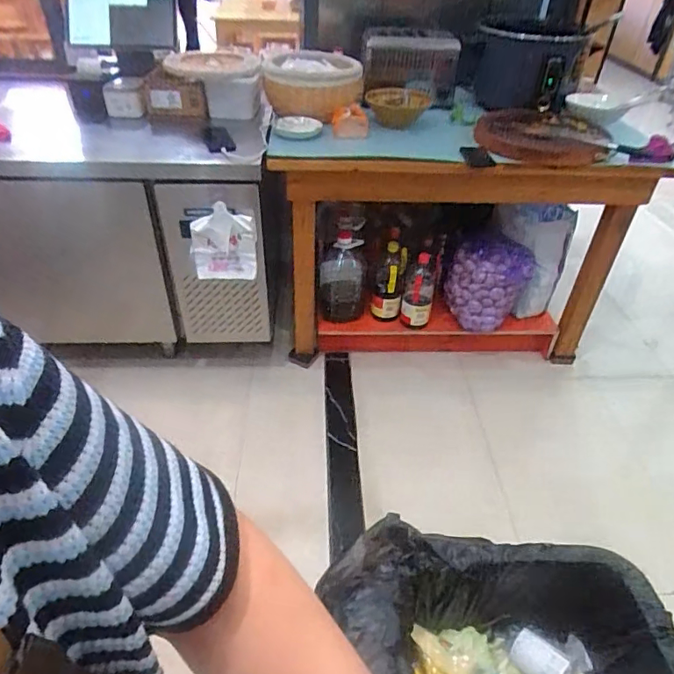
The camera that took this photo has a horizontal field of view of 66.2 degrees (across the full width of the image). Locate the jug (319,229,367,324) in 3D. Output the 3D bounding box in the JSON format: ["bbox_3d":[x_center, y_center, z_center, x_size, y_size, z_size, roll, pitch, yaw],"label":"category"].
[{"bbox_3d":[0.021,-0.211,1.910,0.134,0.338,0.135,-14,42,-19],"label":"jug"}]

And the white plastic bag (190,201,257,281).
[{"bbox_3d":[-0.335,-0.271,1.528,0.188,0.226,0.028,2,40,0],"label":"white plastic bag"}]

